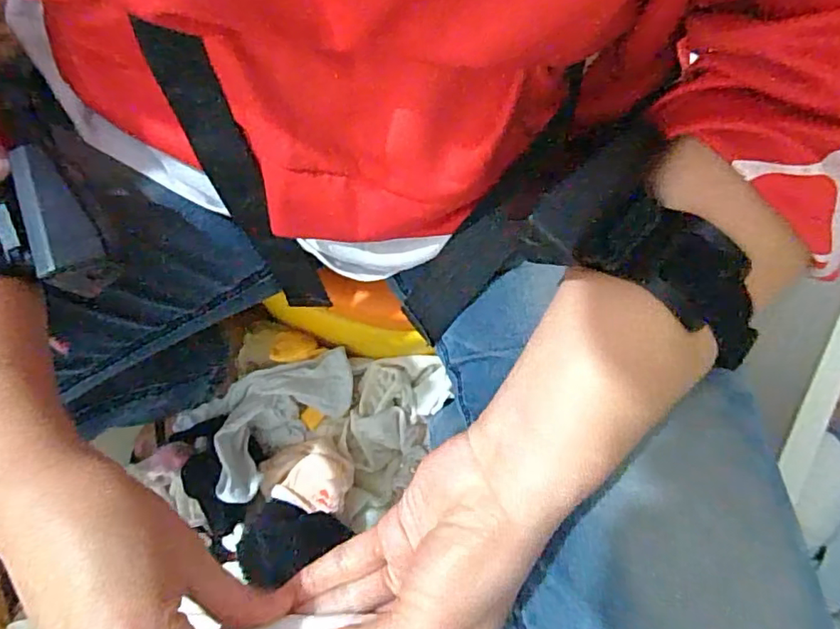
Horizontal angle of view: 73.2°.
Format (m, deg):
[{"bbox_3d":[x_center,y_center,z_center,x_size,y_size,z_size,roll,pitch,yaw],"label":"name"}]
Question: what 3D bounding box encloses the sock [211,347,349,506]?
[{"bbox_3d":[-0.130,0.080,0.505,0.093,0.064,0.150,43,81,9],"label":"sock"}]

